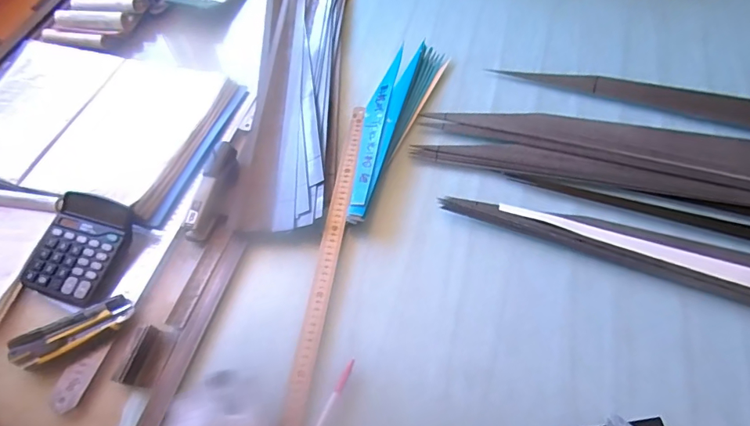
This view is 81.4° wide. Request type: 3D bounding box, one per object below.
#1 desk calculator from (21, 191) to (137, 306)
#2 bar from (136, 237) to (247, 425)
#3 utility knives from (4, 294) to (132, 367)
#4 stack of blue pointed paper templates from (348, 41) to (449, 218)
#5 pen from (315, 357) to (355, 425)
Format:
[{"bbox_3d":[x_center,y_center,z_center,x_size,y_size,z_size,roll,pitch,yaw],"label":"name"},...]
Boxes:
[{"bbox_3d":[-0.418,0.047,0.613,0.128,0.038,0.145,13,58,11],"label":"desk calculator"},{"bbox_3d":[-0.233,0.156,0.557,0.024,0.013,0.284,11,58,10],"label":"bar"},{"bbox_3d":[-0.384,0.150,0.555,0.141,0.021,0.053,-27,60,-15],"label":"utility knives"},{"bbox_3d":[0.018,-0.155,0.728,0.096,0.040,0.408,18,59,14],"label":"stack of blue pointed paper templates"},{"bbox_3d":[-0.057,0.230,0.490,0.011,0.014,0.138,21,60,16],"label":"pen"}]

